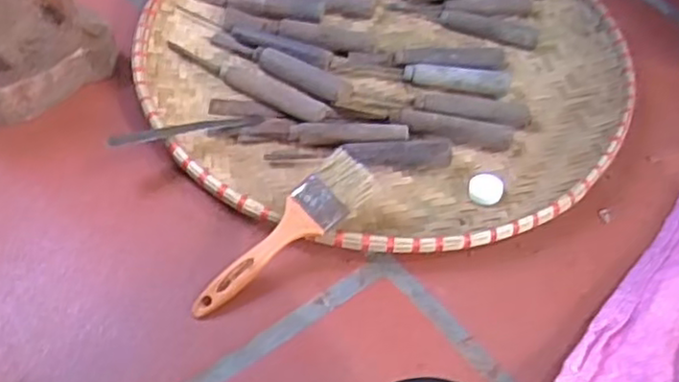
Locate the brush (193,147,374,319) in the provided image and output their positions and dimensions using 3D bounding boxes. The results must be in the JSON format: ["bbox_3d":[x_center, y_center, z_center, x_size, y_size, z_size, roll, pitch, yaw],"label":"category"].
[{"bbox_3d":[-0.048,0.036,0.596,0.179,0.019,0.047,-42,65,-9],"label":"brush"}]

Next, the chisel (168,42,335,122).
[{"bbox_3d":[-0.094,-0.111,0.718,0.183,0.019,0.027,25,55,14],"label":"chisel"}]

